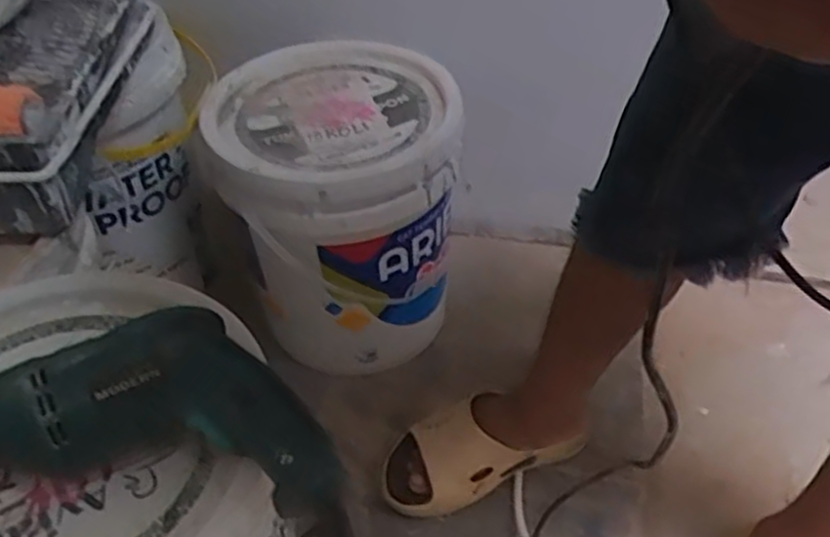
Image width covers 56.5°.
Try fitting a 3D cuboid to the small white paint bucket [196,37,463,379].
[{"bbox_3d":[-0.093,-0.082,1.024,0.308,0.305,0.316,0,45,0],"label":"small white paint bucket"}]

